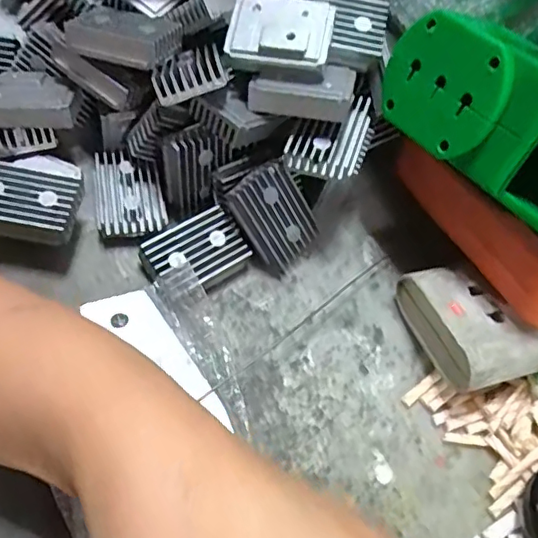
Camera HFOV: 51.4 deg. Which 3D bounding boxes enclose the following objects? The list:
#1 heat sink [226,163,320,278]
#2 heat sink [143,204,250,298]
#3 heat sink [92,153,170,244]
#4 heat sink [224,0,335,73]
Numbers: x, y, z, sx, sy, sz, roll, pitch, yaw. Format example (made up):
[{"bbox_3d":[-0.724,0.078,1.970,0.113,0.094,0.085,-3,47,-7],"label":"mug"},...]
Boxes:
[{"bbox_3d":[0.004,-0.024,0.273,0.033,0.051,0.011,-35,29,-3],"label":"heat sink"},{"bbox_3d":[-0.034,-0.007,0.270,0.044,0.018,0.032,-29,70,-23],"label":"heat sink"},{"bbox_3d":[-0.071,-0.037,0.282,0.033,0.018,0.048,-9,63,-15],"label":"heat sink"},{"bbox_3d":[0.005,-0.103,0.248,0.044,0.018,0.034,8,71,5],"label":"heat sink"}]

